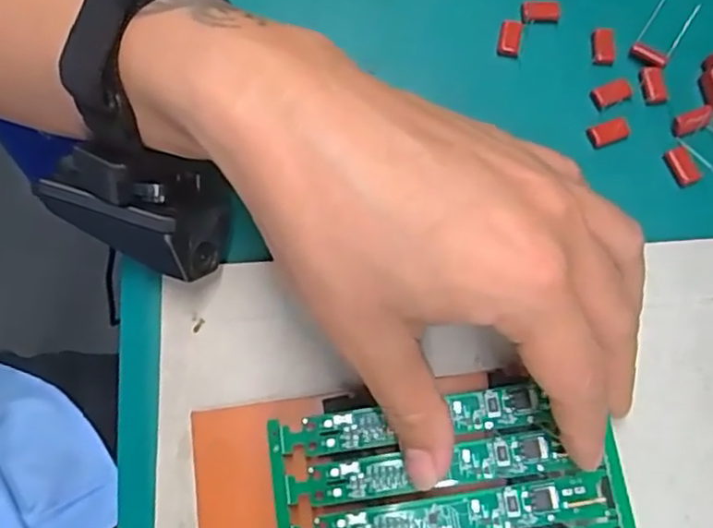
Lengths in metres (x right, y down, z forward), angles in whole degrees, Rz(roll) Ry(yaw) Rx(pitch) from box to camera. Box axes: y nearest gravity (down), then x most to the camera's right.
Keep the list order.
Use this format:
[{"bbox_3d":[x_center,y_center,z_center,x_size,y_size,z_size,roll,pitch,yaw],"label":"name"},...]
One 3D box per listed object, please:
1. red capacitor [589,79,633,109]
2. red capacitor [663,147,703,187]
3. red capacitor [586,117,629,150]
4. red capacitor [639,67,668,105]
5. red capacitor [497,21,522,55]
[{"bbox_3d":[0.112,-0.075,0.280,0.017,0.004,0.010,-23,75,-8],"label":"red capacitor"},{"bbox_3d":[0.137,-0.041,0.270,0.009,0.004,0.017,-25,75,-8],"label":"red capacitor"},{"bbox_3d":[0.108,-0.057,0.275,0.018,0.004,0.010,-21,75,-7],"label":"red capacitor"},{"bbox_3d":[0.130,-0.078,0.281,0.010,0.004,0.016,-8,74,-3],"label":"red capacitor"},{"bbox_3d":[0.068,-0.100,0.286,0.010,0.007,0.014,12,73,3],"label":"red capacitor"}]

